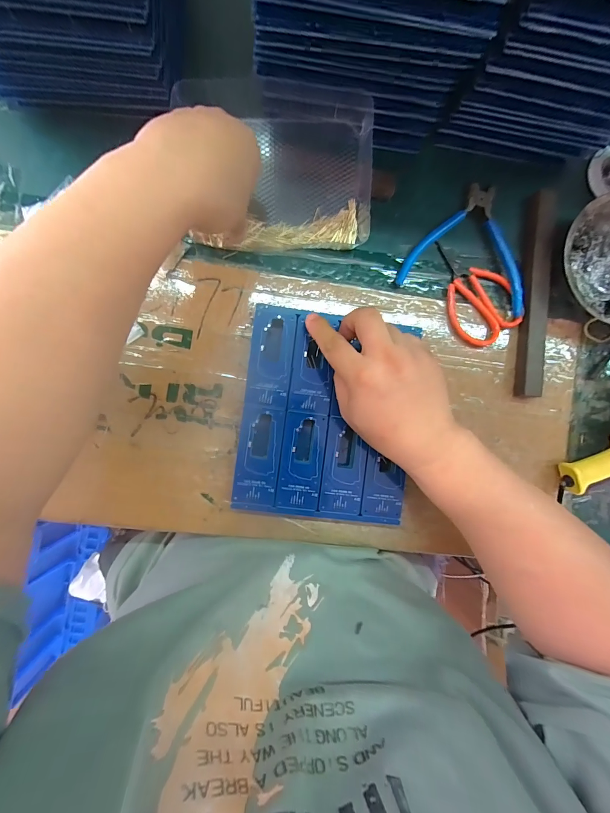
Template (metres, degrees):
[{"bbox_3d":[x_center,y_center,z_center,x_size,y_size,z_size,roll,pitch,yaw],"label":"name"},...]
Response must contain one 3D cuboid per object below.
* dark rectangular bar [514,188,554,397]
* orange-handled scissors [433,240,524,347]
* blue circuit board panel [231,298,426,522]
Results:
[{"bbox_3d":[0.241,-0.116,0.354,0.022,0.019,0.210,4,89,-5],"label":"dark rectangular bar"},{"bbox_3d":[0.180,-0.121,0.354,0.071,0.014,0.113,-16,91,-5],"label":"orange-handled scissors"},{"bbox_3d":[0.021,0.009,0.320,0.158,0.005,0.190,7,88,-5],"label":"blue circuit board panel"}]

